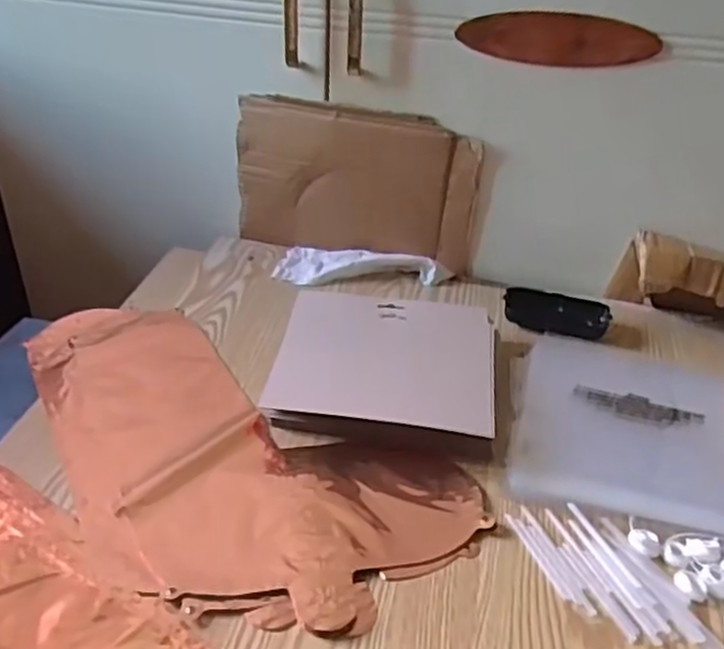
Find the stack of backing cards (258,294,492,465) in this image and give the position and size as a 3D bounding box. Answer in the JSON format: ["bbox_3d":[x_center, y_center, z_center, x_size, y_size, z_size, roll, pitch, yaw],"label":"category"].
[{"bbox_3d":[0.022,0.038,0.668,0.197,0.040,0.181,6,34,4],"label":"stack of backing cards"}]

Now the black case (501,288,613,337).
[{"bbox_3d":[0.207,-0.011,0.770,0.108,0.024,0.057,5,34,3],"label":"black case"}]

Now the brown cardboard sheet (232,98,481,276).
[{"bbox_3d":[-0.008,-0.155,0.826,0.274,0.179,0.016,11,35,11],"label":"brown cardboard sheet"}]

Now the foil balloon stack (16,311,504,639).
[{"bbox_3d":[-0.142,0.097,0.598,0.446,0.010,0.224,26,40,30],"label":"foil balloon stack"}]

